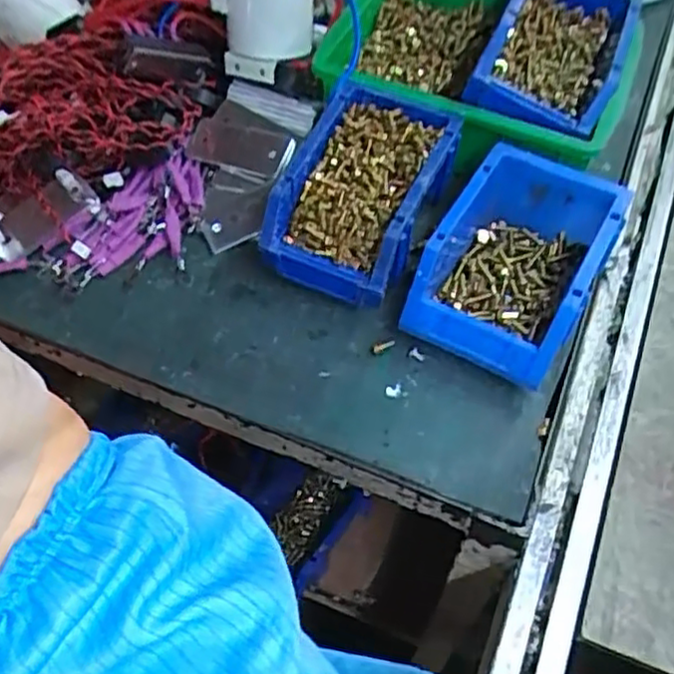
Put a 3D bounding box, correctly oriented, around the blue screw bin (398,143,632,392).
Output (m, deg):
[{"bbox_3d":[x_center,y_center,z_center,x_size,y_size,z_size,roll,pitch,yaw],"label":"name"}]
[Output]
[{"bbox_3d":[0.131,-0.051,0.520,0.115,0.079,0.158,24,61,16],"label":"blue screw bin"}]

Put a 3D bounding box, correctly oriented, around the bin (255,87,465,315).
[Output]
[{"bbox_3d":[0.021,-0.110,0.553,0.109,0.084,0.163,19,60,14],"label":"bin"}]

